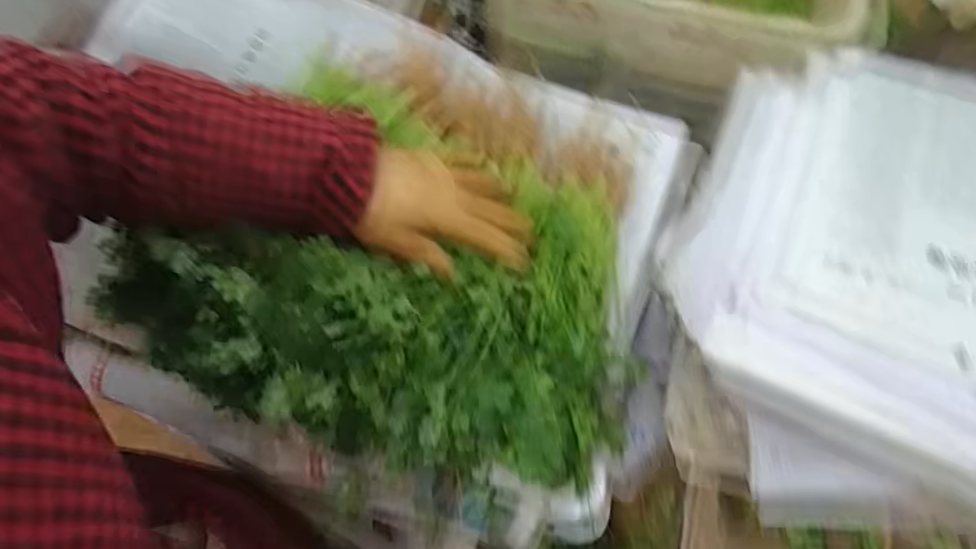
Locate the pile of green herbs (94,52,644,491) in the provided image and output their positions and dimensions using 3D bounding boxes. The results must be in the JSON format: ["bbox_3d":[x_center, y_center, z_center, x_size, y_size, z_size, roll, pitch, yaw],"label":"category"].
[{"bbox_3d":[-0.042,-0.025,0.491,0.391,0.132,0.366,1,65,-2],"label":"pile of green herbs"}]

